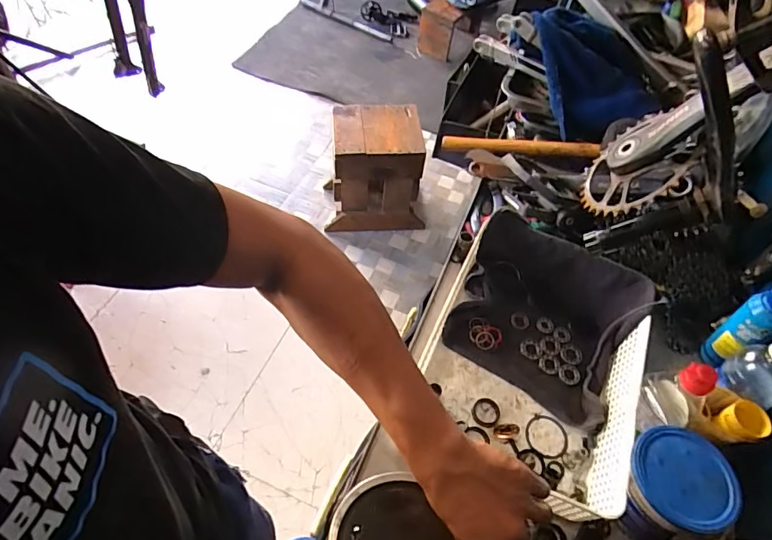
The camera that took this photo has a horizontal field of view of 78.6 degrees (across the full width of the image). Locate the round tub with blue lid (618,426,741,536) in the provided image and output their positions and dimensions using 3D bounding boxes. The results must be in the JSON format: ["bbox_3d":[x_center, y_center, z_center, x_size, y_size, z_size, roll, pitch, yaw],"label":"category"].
[{"bbox_3d":[0.305,0.228,0.507,0.104,0.075,0.102,3,55,-2],"label":"round tub with blue lid"}]

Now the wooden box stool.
[{"bbox_3d":[-0.023,-0.366,1.772,0.349,0.410,0.261,5,55,-1],"label":"wooden box stool"}]

